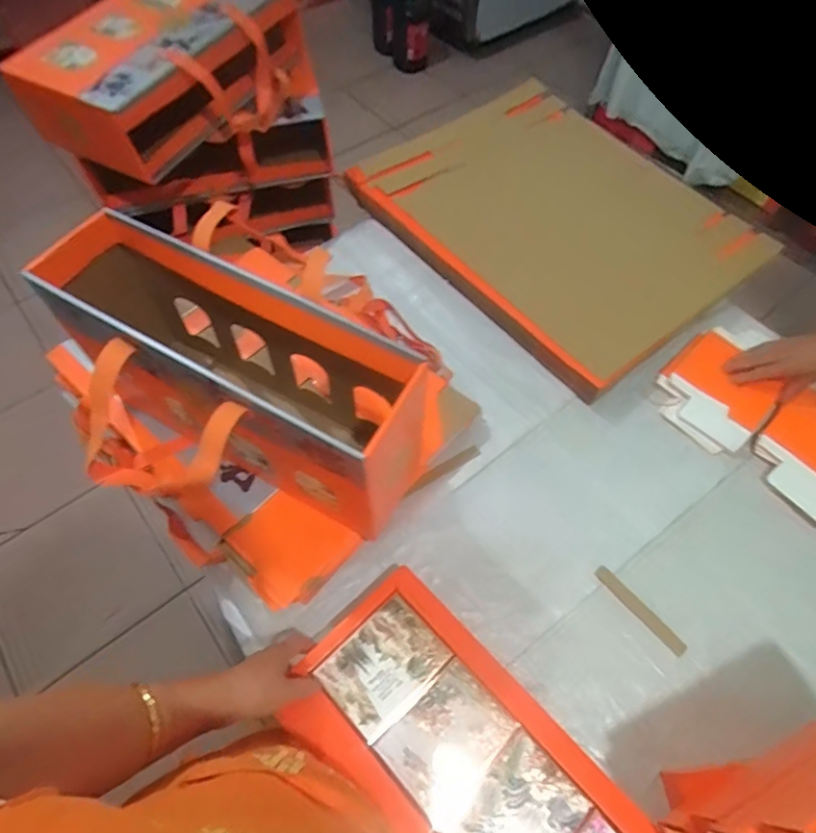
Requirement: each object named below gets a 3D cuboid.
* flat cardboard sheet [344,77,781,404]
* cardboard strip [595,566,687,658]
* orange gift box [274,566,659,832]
[{"bbox_3d":[0.269,-0.382,1.012,0.518,0.068,0.653,-34,65,-17],"label":"flat cardboard sheet"},{"bbox_3d":[0.296,0.247,0.686,0.020,0.006,0.132,-40,70,-12],"label":"cardboard strip"},{"bbox_3d":[0.064,0.378,0.560,0.204,0.048,0.408,-40,67,-20],"label":"orange gift box"}]

